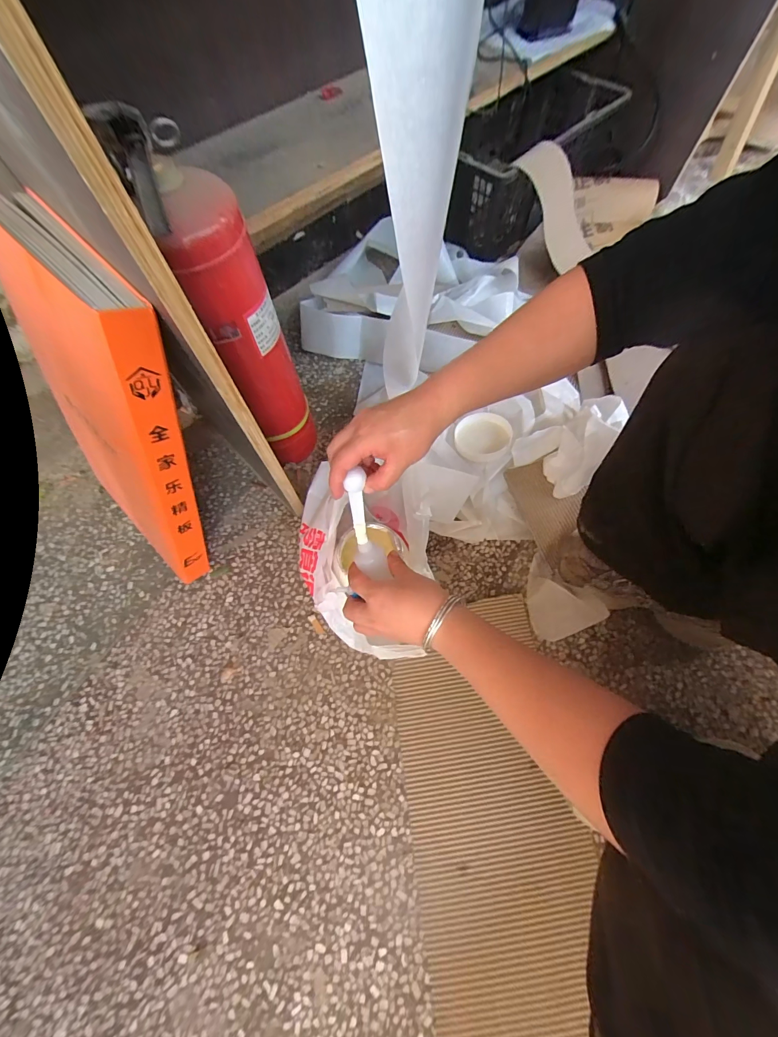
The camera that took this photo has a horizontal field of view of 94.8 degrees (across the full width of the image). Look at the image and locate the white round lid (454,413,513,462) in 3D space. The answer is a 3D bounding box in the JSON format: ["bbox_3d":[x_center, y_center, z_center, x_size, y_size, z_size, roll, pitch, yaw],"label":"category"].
[{"bbox_3d":[0.162,-0.140,0.612,0.092,0.023,0.087,-1,67,2],"label":"white round lid"}]

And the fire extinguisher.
[{"bbox_3d":[-0.177,-0.221,0.494,0.098,0.448,0.100,-19,68,-6],"label":"fire extinguisher"}]

